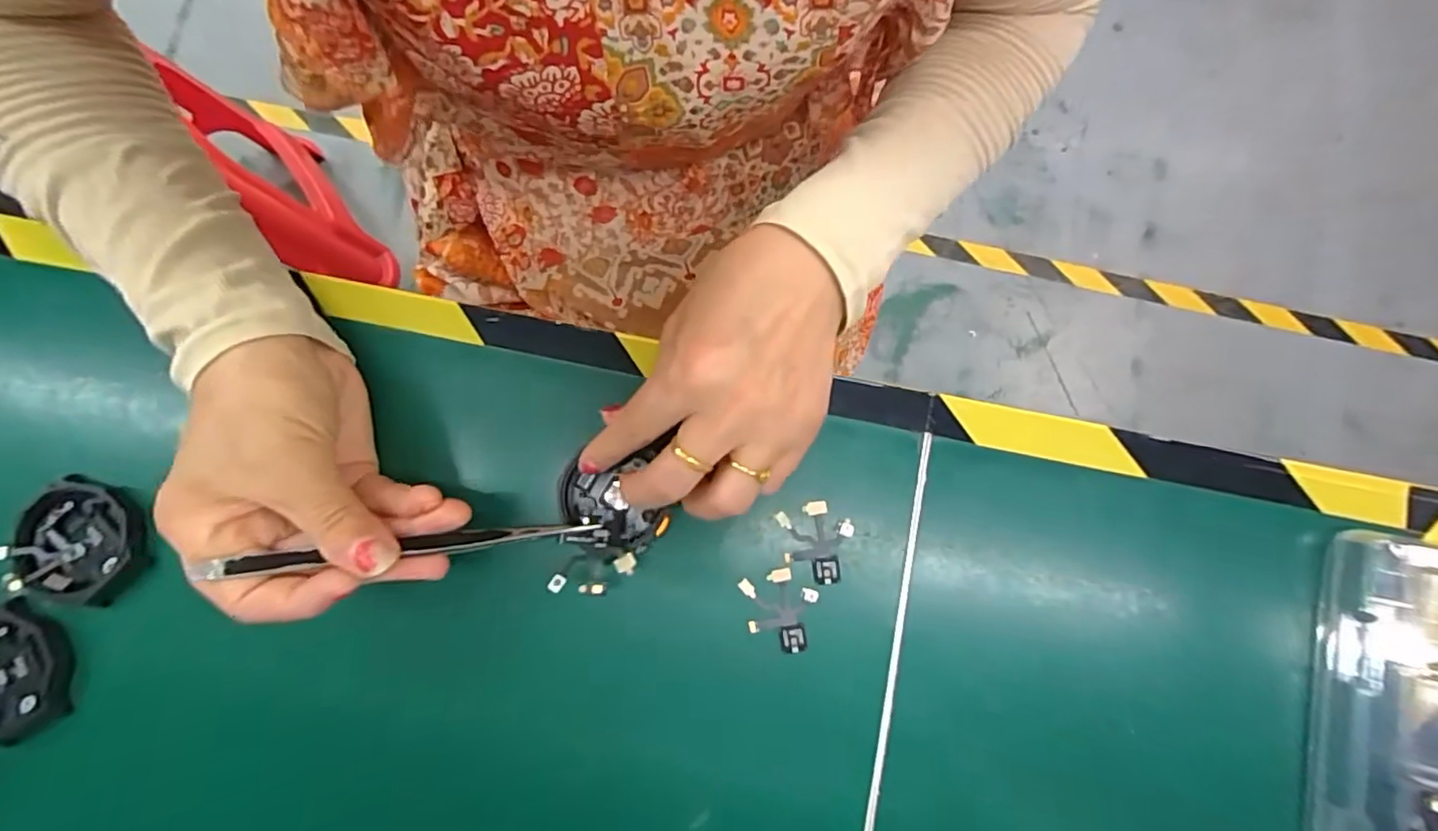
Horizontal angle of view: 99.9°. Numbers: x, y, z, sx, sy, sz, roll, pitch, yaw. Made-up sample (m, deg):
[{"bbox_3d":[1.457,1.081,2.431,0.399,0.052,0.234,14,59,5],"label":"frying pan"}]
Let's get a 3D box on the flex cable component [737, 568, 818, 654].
[{"bbox_3d":[0.024,0.083,0.261,0.032,0.004,0.033,13,84,2],"label":"flex cable component"}]

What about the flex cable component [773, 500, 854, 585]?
[{"bbox_3d":[0.043,0.056,0.265,0.031,0.005,0.035,-11,83,-1],"label":"flex cable component"}]

